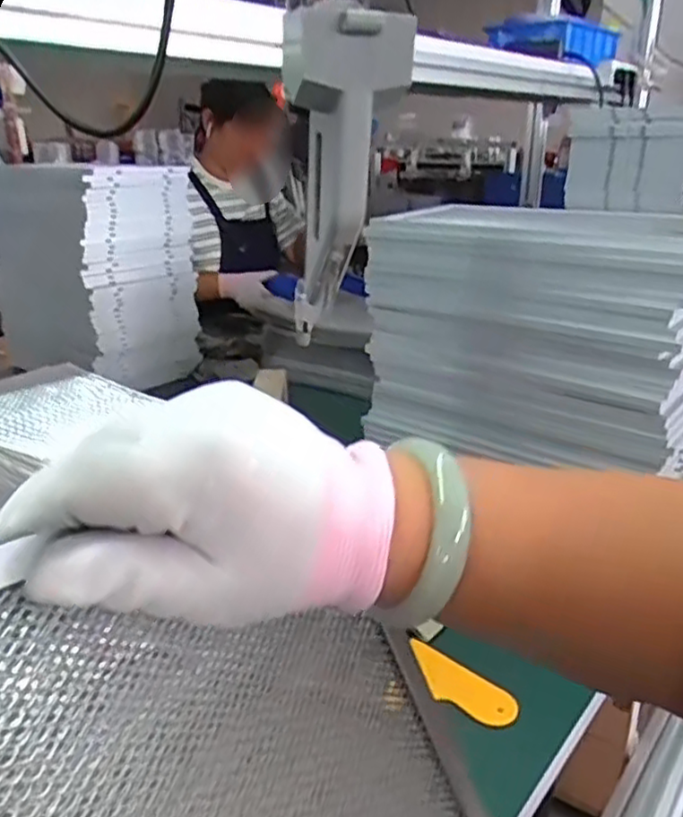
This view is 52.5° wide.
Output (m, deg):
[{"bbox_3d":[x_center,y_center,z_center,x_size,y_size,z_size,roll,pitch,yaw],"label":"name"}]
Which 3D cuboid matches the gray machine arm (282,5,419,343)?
[{"bbox_3d":[-0.005,-0.126,0.412,0.062,0.205,0.053,-6,50,-16],"label":"gray machine arm"}]

